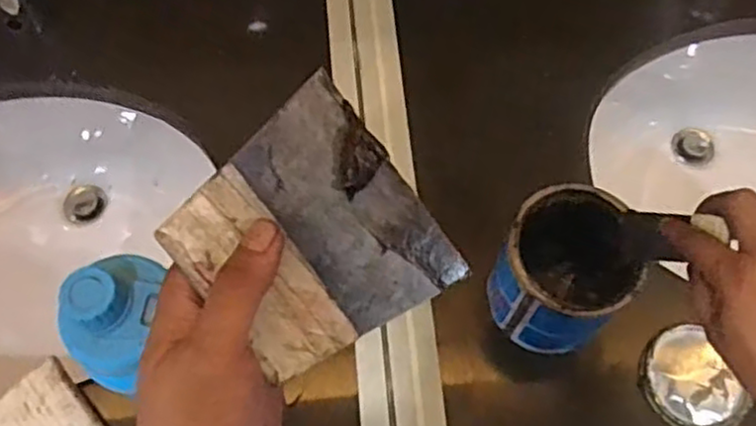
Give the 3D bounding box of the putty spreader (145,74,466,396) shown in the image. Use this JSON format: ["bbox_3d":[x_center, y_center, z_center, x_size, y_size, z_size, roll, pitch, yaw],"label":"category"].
[{"bbox_3d":[-0.027,0.011,0.305,0.097,0.014,0.104,-39,97,-14],"label":"putty spreader"}]

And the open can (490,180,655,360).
[{"bbox_3d":[0.158,0.045,0.606,0.111,0.124,0.119,0,65,1],"label":"open can"}]

